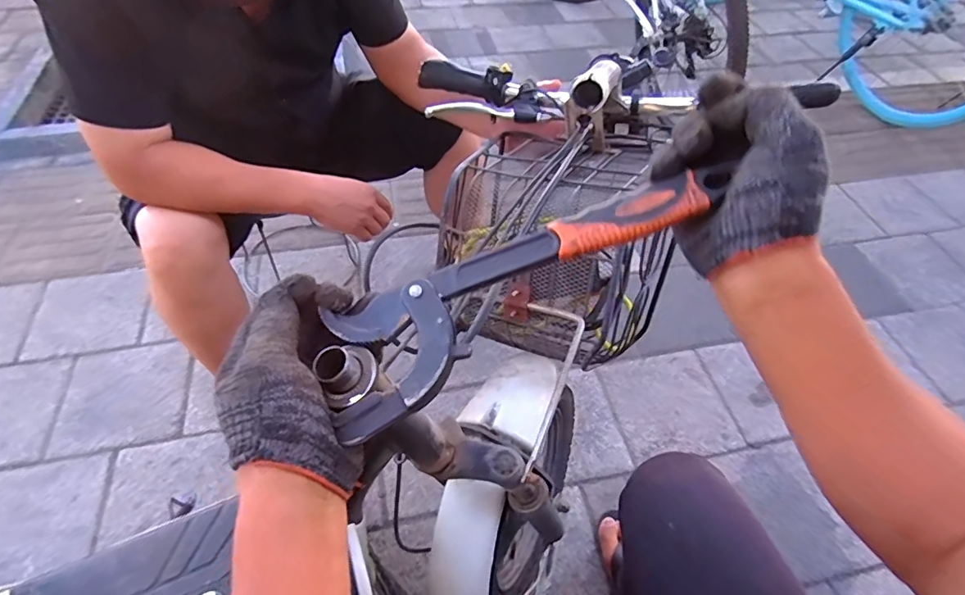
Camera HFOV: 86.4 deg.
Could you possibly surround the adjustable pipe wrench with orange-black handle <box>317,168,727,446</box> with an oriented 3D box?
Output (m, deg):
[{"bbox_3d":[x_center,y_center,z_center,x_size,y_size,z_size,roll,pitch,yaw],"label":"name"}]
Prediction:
[{"bbox_3d":[0.023,-0.016,0.348,0.288,0.017,0.089,-32,57,0],"label":"adjustable pipe wrench with orange-black handle"}]

